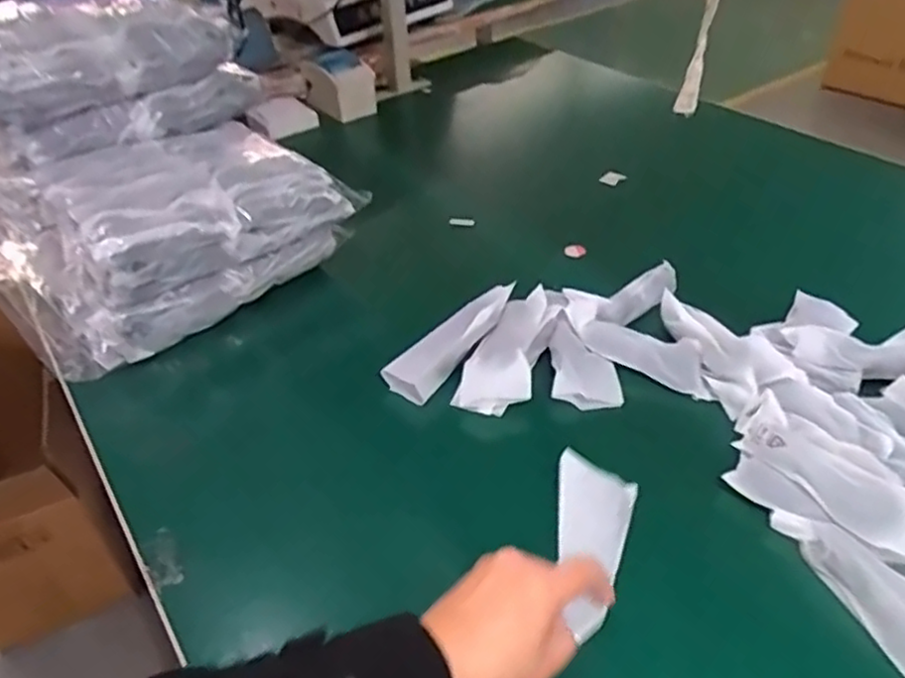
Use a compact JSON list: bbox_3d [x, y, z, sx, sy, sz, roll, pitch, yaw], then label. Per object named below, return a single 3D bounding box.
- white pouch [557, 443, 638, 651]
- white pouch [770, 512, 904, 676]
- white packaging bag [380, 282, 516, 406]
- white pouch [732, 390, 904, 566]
[{"bbox_3d":[0.093,0.138,0.487,0.061,0.012,0.128,31,47,0],"label":"white pouch"},{"bbox_3d":[0.275,0.163,0.454,0.054,0.022,0.143,-22,42,-21],"label":"white pouch"},{"bbox_3d":[-0.003,0.000,0.665,0.047,0.036,0.152,24,47,30],"label":"white packaging bag"},{"bbox_3d":[0.280,0.098,0.495,0.057,0.021,0.166,-24,43,-23],"label":"white pouch"}]

